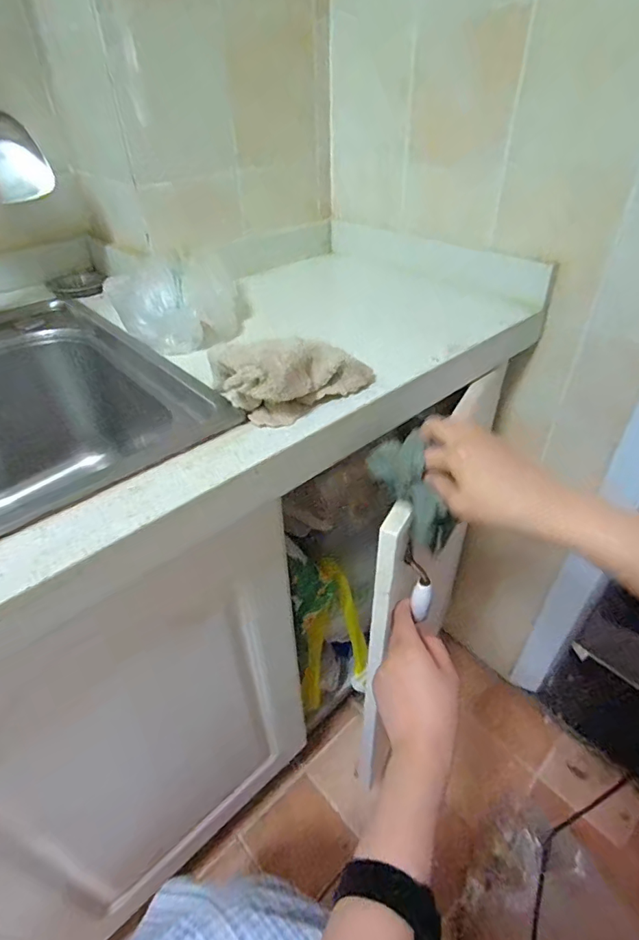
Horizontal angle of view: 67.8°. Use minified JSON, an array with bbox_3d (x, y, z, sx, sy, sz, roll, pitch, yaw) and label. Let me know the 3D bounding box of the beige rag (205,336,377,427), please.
[{"bbox_3d":[-0.019,-0.083,0.415,0.139,0.056,0.080,-12,40,-13],"label":"beige rag"}]

